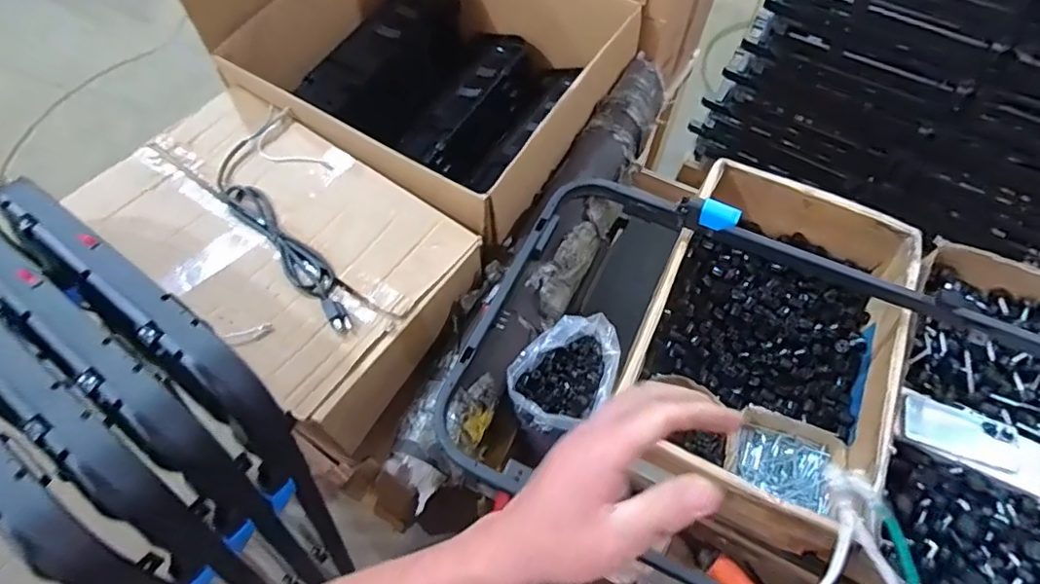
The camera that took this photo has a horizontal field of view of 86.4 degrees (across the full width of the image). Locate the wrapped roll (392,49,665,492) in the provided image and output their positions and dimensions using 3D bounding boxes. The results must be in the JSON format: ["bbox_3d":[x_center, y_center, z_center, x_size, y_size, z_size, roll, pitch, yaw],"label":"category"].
[{"bbox_3d":[0.061,-0.089,0.878,0.142,0.096,0.848,24,64,12],"label":"wrapped roll"}]

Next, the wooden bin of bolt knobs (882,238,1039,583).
[{"bbox_3d":[0.723,0.209,0.817,0.297,0.119,0.594,22,63,11],"label":"wooden bin of bolt knobs"}]

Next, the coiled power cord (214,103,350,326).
[{"bbox_3d":[-0.319,-0.113,0.812,0.153,0.031,0.396,-34,67,-18],"label":"coiled power cord"}]

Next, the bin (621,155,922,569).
[{"bbox_3d":[0.381,0.074,0.886,0.360,0.174,0.531,26,64,13],"label":"bin"}]

